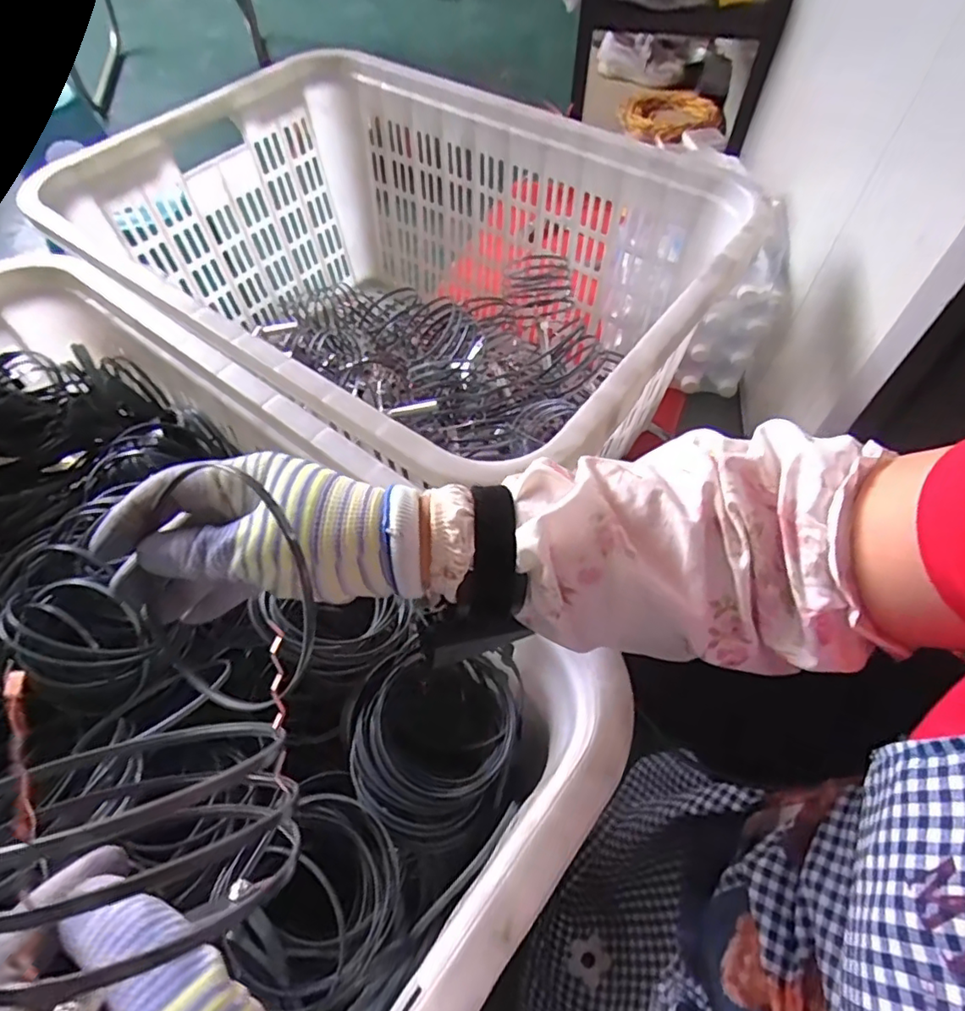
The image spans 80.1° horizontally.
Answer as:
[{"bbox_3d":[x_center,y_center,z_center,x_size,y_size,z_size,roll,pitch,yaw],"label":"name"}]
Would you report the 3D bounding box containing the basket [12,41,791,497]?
[{"bbox_3d":[-0.098,-0.300,0.857,0.793,0.350,0.643,33,63,20],"label":"basket"}]

